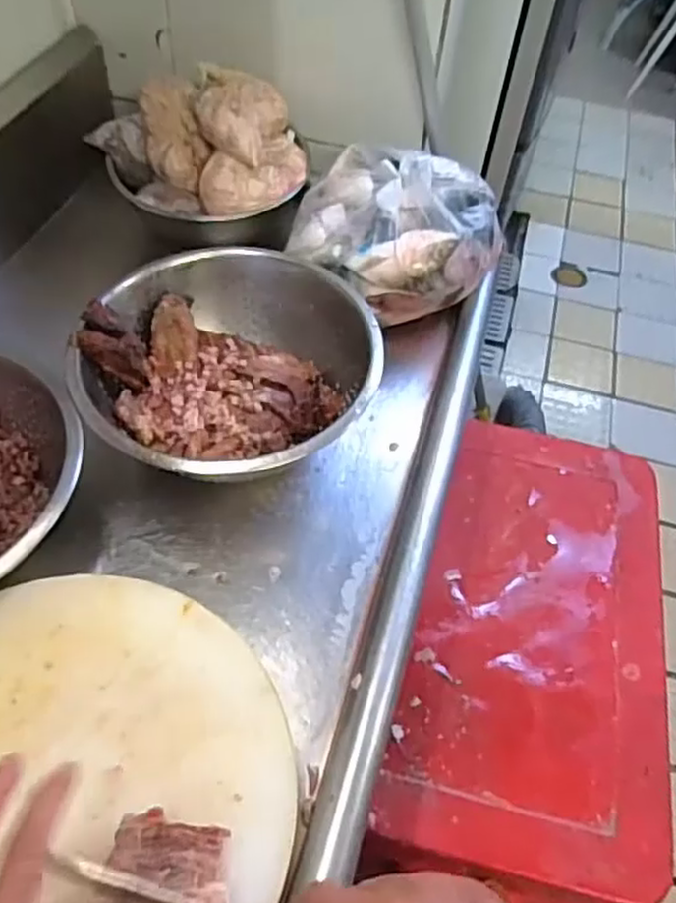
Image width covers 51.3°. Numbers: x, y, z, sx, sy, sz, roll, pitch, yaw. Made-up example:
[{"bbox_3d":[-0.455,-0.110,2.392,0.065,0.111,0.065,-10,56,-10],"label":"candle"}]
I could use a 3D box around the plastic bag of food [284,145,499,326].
[{"bbox_3d":[0.081,-0.299,0.958,0.261,0.137,0.229,9,52,2],"label":"plastic bag of food"}]

